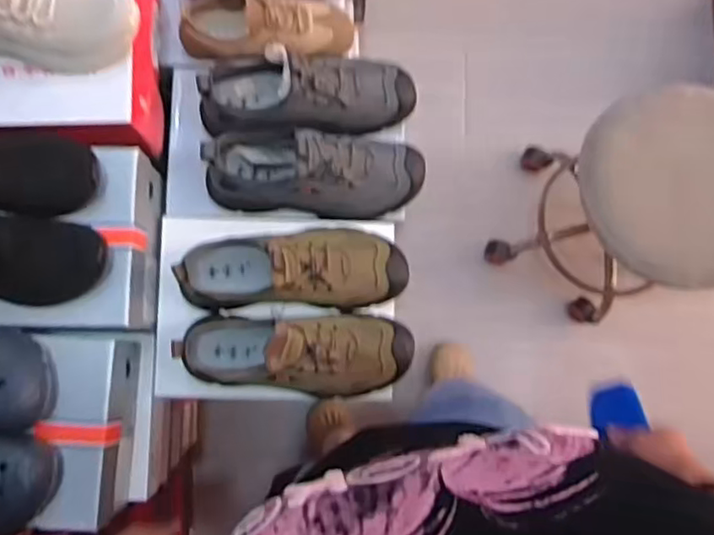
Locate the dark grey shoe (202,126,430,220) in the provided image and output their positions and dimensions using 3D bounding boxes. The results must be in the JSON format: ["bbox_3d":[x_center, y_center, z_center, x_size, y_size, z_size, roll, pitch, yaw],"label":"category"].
[{"bbox_3d":[-0.051,-0.119,0.778,0.257,0.104,0.093,7,81,1],"label":"dark grey shoe"}]

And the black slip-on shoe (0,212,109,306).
[{"bbox_3d":[-0.381,-0.011,0.657,0.221,0.087,0.086,1,81,-15],"label":"black slip-on shoe"}]

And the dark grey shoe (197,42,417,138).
[{"bbox_3d":[-0.055,-0.216,0.785,0.247,0.090,0.082,-4,81,0],"label":"dark grey shoe"}]

